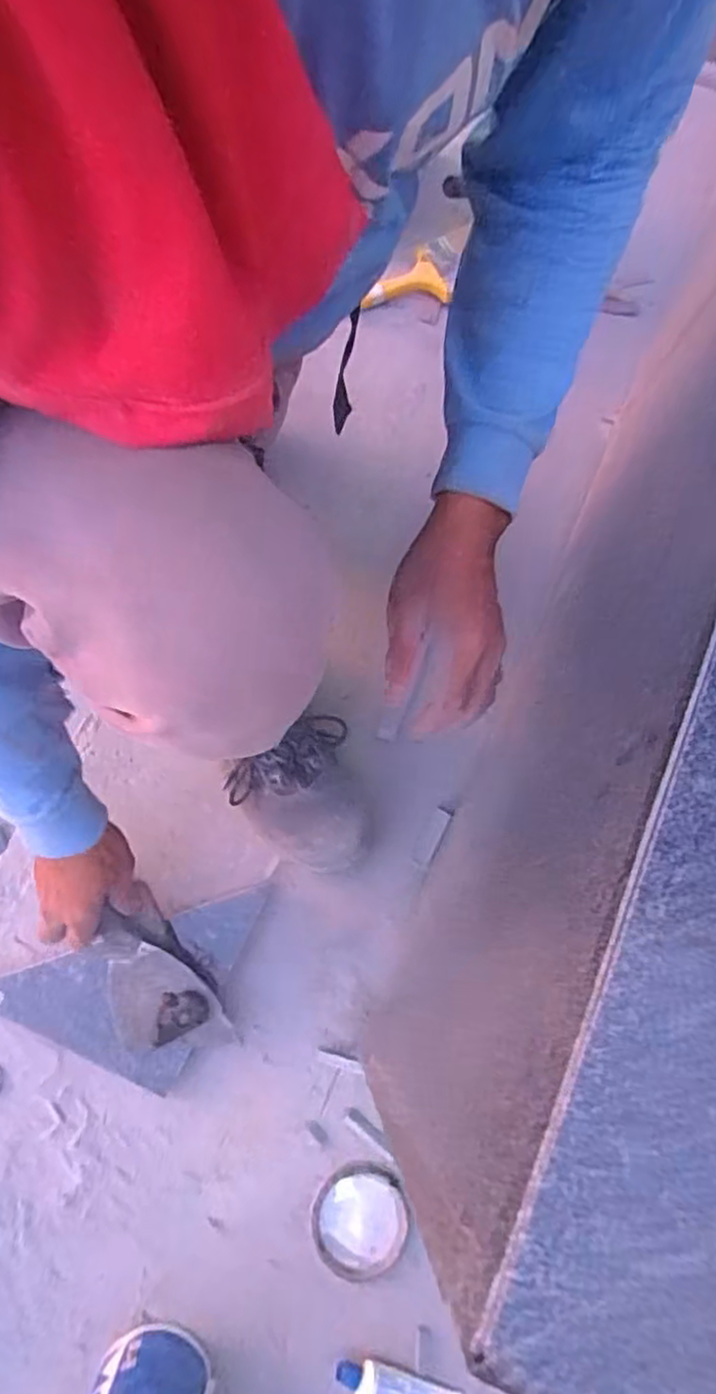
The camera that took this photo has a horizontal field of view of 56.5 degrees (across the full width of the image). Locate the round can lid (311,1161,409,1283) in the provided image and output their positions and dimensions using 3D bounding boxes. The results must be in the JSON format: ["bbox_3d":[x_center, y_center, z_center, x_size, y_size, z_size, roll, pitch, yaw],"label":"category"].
[{"bbox_3d":[0.002,0.479,0.608,0.083,0.011,0.093,1,75,-5],"label":"round can lid"}]

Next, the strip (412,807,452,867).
[{"bbox_3d":[0.075,0.141,0.671,0.017,0.004,0.059,21,80,33],"label":"strip"}]

